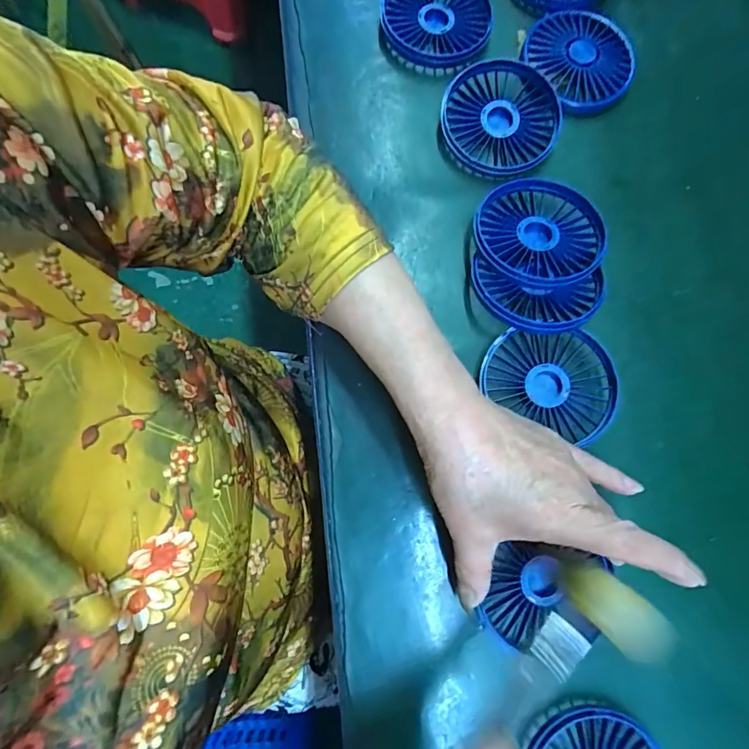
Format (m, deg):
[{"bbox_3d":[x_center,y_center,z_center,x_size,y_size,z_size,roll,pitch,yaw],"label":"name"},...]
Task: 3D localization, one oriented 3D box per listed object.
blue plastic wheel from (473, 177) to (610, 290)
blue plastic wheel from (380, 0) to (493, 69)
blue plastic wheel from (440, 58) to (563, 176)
[{"bbox_3d":[0.115,-0.099,0.314,0.085,0.016,0.081,0,69,0],"label":"blue plastic wheel"},{"bbox_3d":[0.049,-0.284,0.357,0.085,0.013,0.093,0,79,0],"label":"blue plastic wheel"},{"bbox_3d":[0.097,-0.199,0.344,0.086,0.013,0.096,16,79,3],"label":"blue plastic wheel"}]

